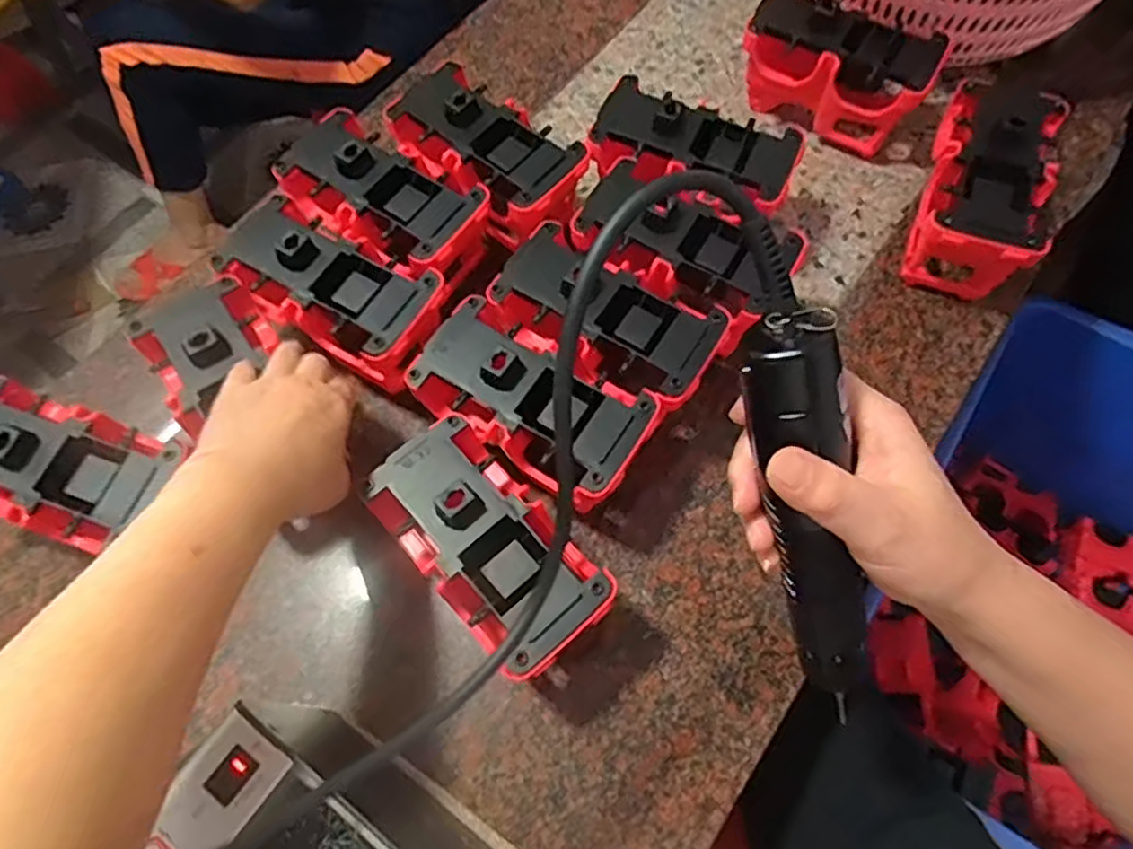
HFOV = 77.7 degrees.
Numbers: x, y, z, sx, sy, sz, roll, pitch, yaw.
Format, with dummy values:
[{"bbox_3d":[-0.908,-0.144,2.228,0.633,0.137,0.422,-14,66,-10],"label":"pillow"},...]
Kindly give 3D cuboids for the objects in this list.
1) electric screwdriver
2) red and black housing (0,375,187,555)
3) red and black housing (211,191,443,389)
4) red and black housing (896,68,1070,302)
[{"bbox_3d":[0.108,0.047,0.307,0.032,0.201,0.031,-24,31,-9],"label":"electric screwdriver"},{"bbox_3d":[-0.314,0.023,0.441,0.143,0.049,0.079,17,67,10],"label":"red and black housing"},{"bbox_3d":[-0.160,-0.095,0.492,0.166,0.056,0.089,33,71,15],"label":"red and black housing"},{"bbox_3d":[0.315,-0.173,0.543,0.077,0.101,0.146,19,68,10],"label":"red and black housing"}]

